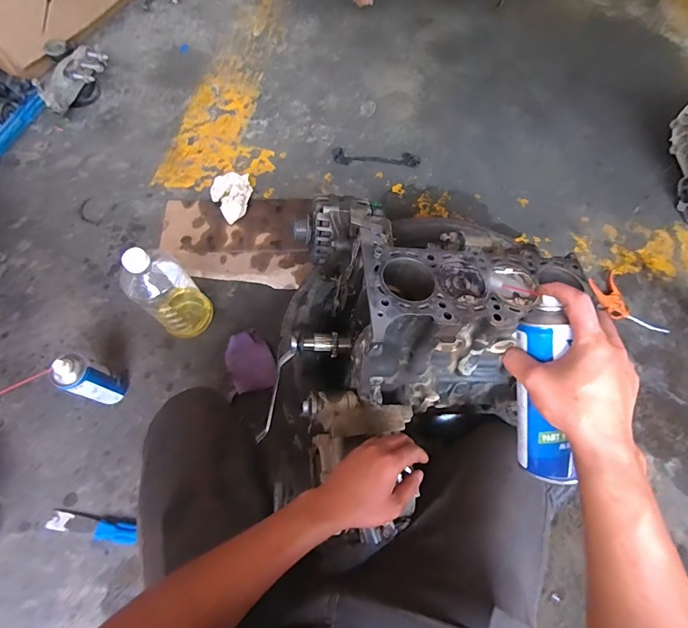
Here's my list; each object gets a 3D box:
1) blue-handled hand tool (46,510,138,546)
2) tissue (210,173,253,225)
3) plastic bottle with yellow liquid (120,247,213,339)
[{"bbox_3d":[-0.474,0.404,0.739,0.176,0.021,0.036,9,68,1],"label":"blue-handled hand tool"},{"bbox_3d":[-0.288,-0.308,1.023,0.102,0.028,0.154,-20,70,-10],"label":"tissue"},{"bbox_3d":[-0.356,-0.046,0.786,0.107,0.270,0.106,1,68,-2],"label":"plastic bottle with yellow liquid"}]

